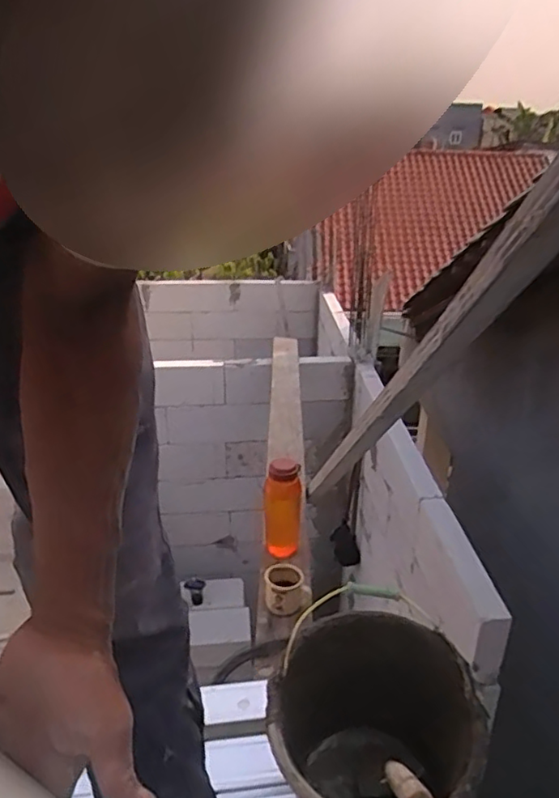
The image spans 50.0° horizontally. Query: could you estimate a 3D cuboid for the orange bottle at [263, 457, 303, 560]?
[{"bbox_3d":[0.006,0.239,1.325,0.084,0.207,0.071,2,24,1],"label":"orange bottle"}]

